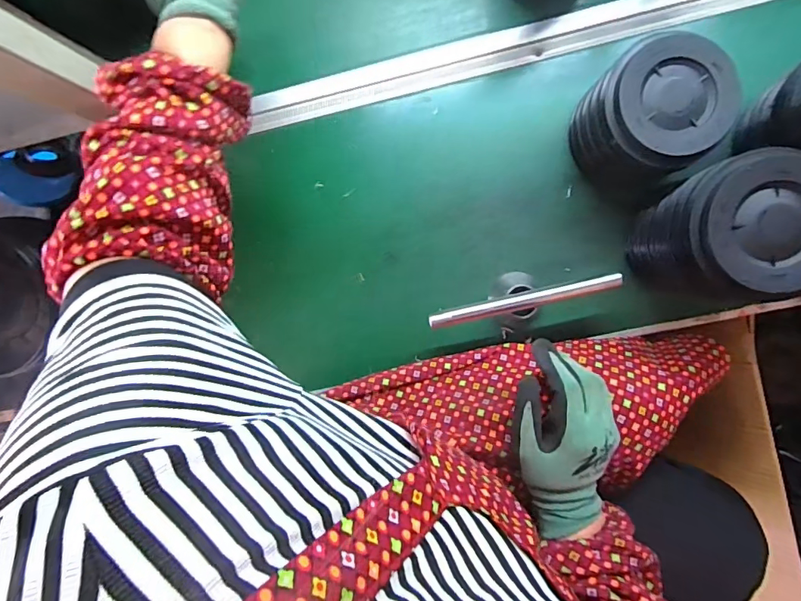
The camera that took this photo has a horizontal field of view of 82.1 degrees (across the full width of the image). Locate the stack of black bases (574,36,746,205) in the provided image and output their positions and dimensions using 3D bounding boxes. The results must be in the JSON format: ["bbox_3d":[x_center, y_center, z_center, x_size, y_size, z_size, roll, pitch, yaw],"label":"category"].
[{"bbox_3d":[0.246,-0.179,0.470,0.122,0.103,0.141,28,98,3],"label":"stack of black bases"}]

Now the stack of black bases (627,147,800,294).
[{"bbox_3d":[0.307,-0.064,0.442,0.119,0.157,0.126,4,94,4],"label":"stack of black bases"}]

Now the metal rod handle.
[{"bbox_3d":[0.130,0.002,0.489,0.198,0.014,0.017,-13,93,5],"label":"metal rod handle"}]

